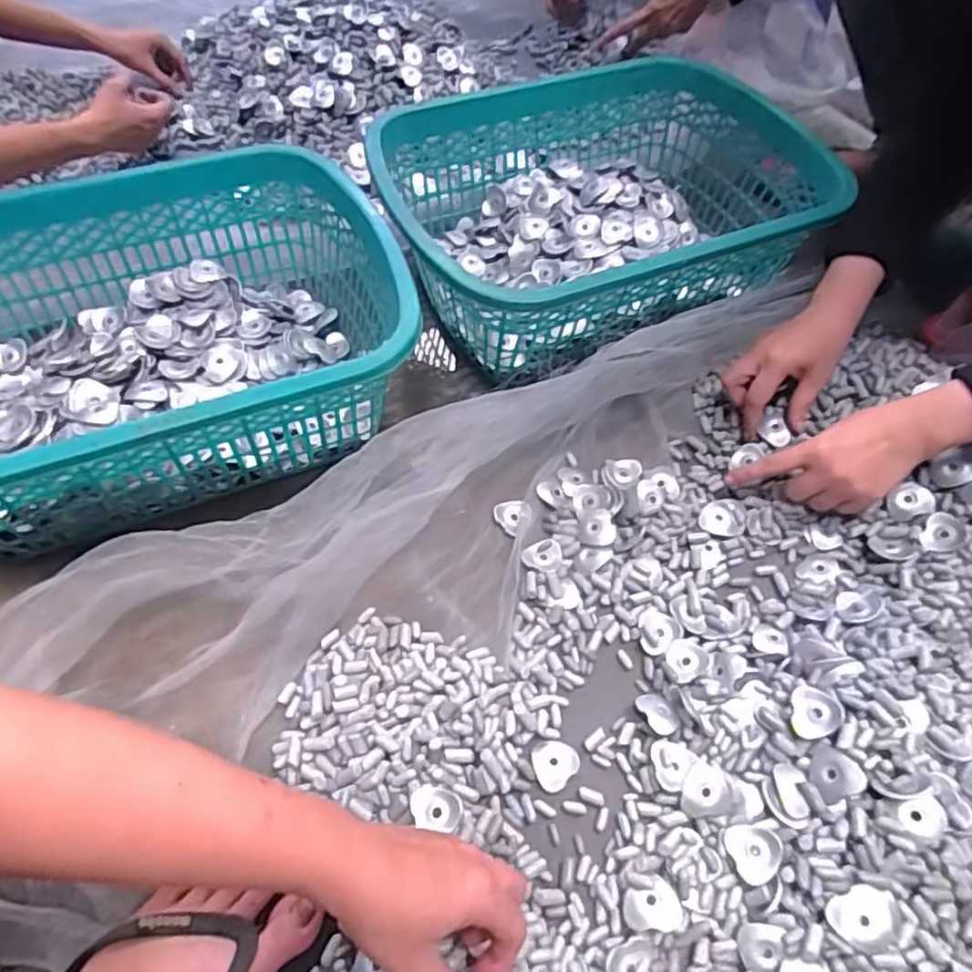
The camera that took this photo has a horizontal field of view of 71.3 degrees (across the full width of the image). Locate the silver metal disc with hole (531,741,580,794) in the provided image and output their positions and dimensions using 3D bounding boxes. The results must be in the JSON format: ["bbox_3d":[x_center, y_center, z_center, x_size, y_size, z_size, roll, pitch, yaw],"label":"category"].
[{"bbox_3d":[0.053,0.209,0.507,0.034,0.004,0.035,0,55,0],"label":"silver metal disc with hole"}]

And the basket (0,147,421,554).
[{"bbox_3d":[-0.302,-0.126,0.620,0.454,0.159,0.335,-20,57,-14],"label":"basket"}]

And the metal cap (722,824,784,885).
[{"bbox_3d":[0.183,0.248,0.460,0.035,0.004,0.035,-10,49,12],"label":"metal cap"}]

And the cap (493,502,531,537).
[{"bbox_3d":[0.026,0.026,0.628,0.032,0.007,0.030,0,55,0],"label":"cap"}]

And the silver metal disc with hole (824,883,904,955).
[{"bbox_3d":[0.239,0.269,0.421,0.049,0.009,0.035,-19,57,-13],"label":"silver metal disc with hole"}]

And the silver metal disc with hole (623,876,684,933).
[{"bbox_3d":[0.110,0.276,0.446,0.036,0.007,0.030,-5,55,-4],"label":"silver metal disc with hole"}]

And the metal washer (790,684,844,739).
[{"bbox_3d":[0.241,0.164,0.493,0.033,0.006,0.035,-10,60,28],"label":"metal washer"}]

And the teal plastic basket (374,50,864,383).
[{"bbox_3d":[0.116,-0.324,0.765,0.449,0.148,0.399,-18,57,-12],"label":"teal plastic basket"}]

